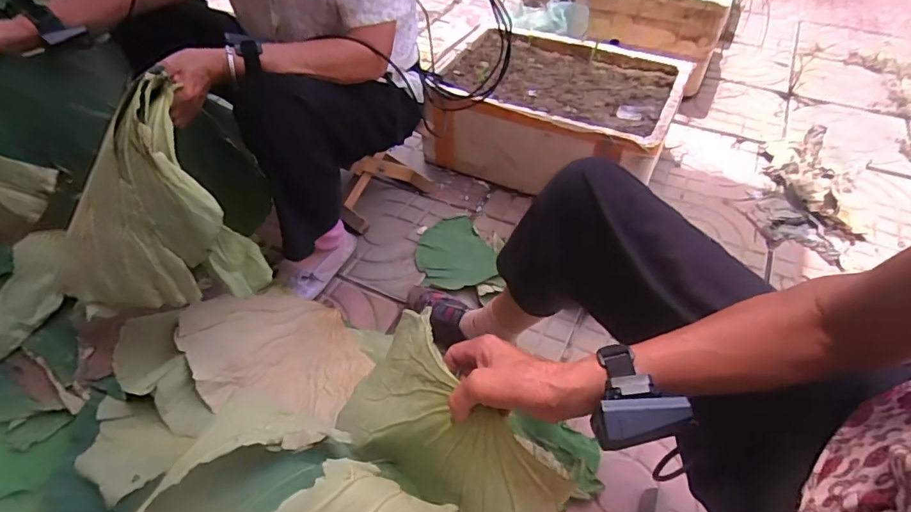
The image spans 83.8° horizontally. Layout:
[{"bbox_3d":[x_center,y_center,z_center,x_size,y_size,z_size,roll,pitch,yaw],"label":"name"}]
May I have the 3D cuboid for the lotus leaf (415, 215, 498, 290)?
[{"bbox_3d":[-0.001,-0.015,1.100,0.161,0.022,0.215,-3,48,-3],"label":"lotus leaf"}]

